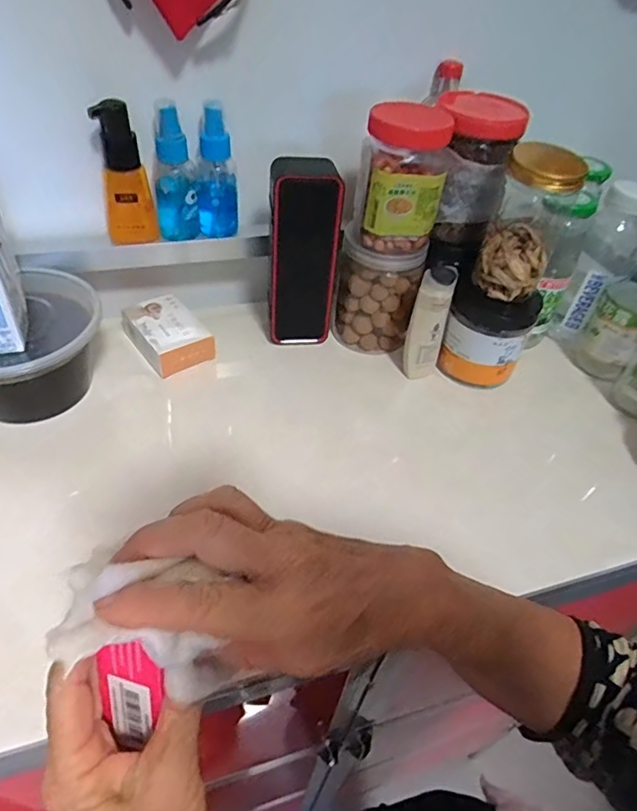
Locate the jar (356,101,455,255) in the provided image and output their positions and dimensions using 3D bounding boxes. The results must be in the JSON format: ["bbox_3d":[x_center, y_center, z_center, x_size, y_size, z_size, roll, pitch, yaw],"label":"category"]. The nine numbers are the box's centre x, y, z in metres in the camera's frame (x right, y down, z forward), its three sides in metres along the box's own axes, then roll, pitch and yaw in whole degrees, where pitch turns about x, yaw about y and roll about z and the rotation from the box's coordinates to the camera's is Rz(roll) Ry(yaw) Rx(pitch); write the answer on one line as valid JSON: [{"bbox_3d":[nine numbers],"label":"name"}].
[{"bbox_3d":[0.074,-0.203,0.481,0.075,0.109,0.077,10,45,2],"label":"jar"}]

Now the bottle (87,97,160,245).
[{"bbox_3d":[-0.170,-0.203,0.478,0.041,0.115,0.026,-4,46,-12],"label":"bottle"}]

